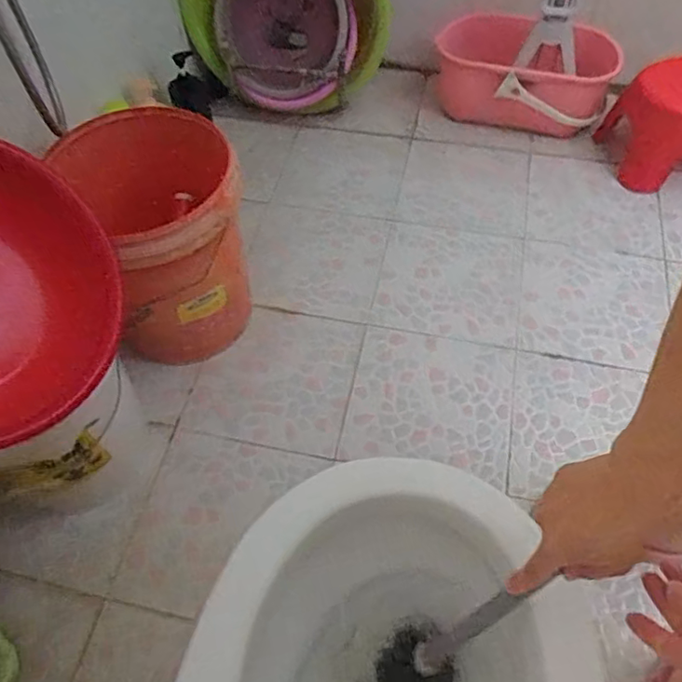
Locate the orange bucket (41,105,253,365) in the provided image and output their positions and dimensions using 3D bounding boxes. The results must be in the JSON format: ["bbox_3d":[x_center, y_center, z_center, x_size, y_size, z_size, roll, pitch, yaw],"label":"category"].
[{"bbox_3d":[-0.289,-0.173,1.055,0.265,0.398,0.261,-2,55,3],"label":"orange bucket"}]

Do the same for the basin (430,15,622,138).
[{"bbox_3d":[0.482,-0.685,1.522,0.463,0.248,0.177,0,55,4],"label":"basin"}]

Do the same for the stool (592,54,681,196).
[{"bbox_3d":[0.835,-0.533,1.440,0.322,0.196,0.274,-7,55,-1],"label":"stool"}]

